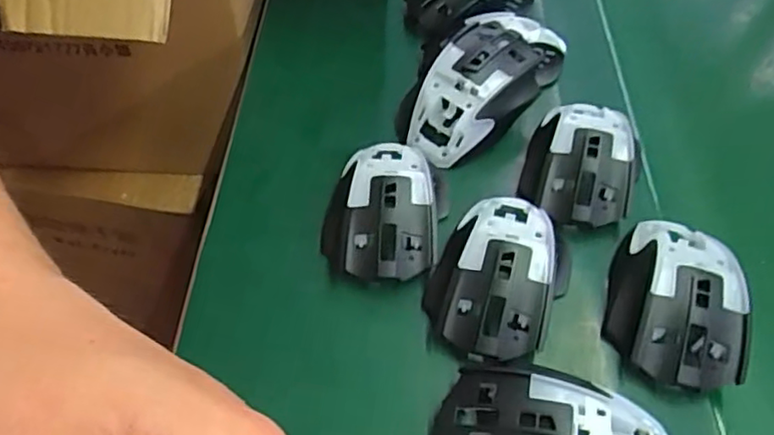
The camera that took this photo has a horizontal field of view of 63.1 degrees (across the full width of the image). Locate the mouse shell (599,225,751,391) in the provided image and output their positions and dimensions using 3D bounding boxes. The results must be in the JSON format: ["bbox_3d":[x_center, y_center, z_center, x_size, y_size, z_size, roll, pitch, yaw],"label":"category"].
[{"bbox_3d":[0.164,0.046,0.357,0.071,0.030,0.095,15,54,9],"label":"mouse shell"}]

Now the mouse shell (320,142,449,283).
[{"bbox_3d":[0.001,-0.008,0.404,0.071,0.035,0.100,13,54,8],"label":"mouse shell"}]

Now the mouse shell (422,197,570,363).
[{"bbox_3d":[0.069,0.029,0.371,0.071,0.032,0.106,25,56,16],"label":"mouse shell"}]

